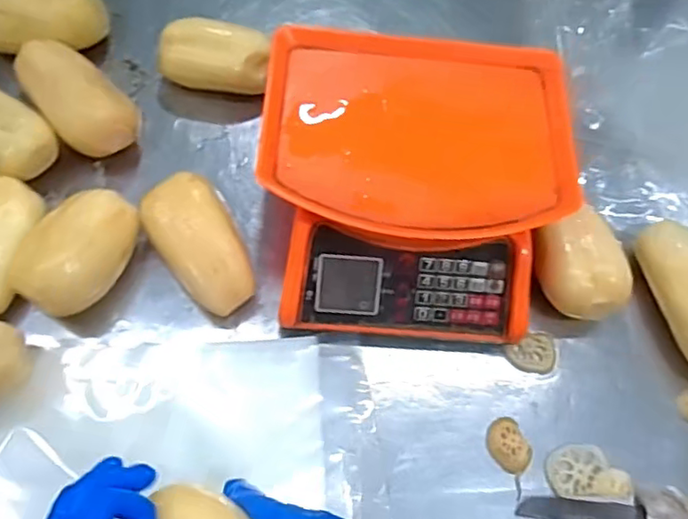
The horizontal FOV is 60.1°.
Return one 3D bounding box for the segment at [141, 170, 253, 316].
[{"bbox_3d":[-0.140,-0.015,0.574,0.076,0.076,0.145,-27,71,-17],"label":"segment"}]

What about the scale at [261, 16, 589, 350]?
[{"bbox_3d":[0.064,-0.072,0.589,0.283,0.126,0.282,4,65,-4],"label":"scale"}]

